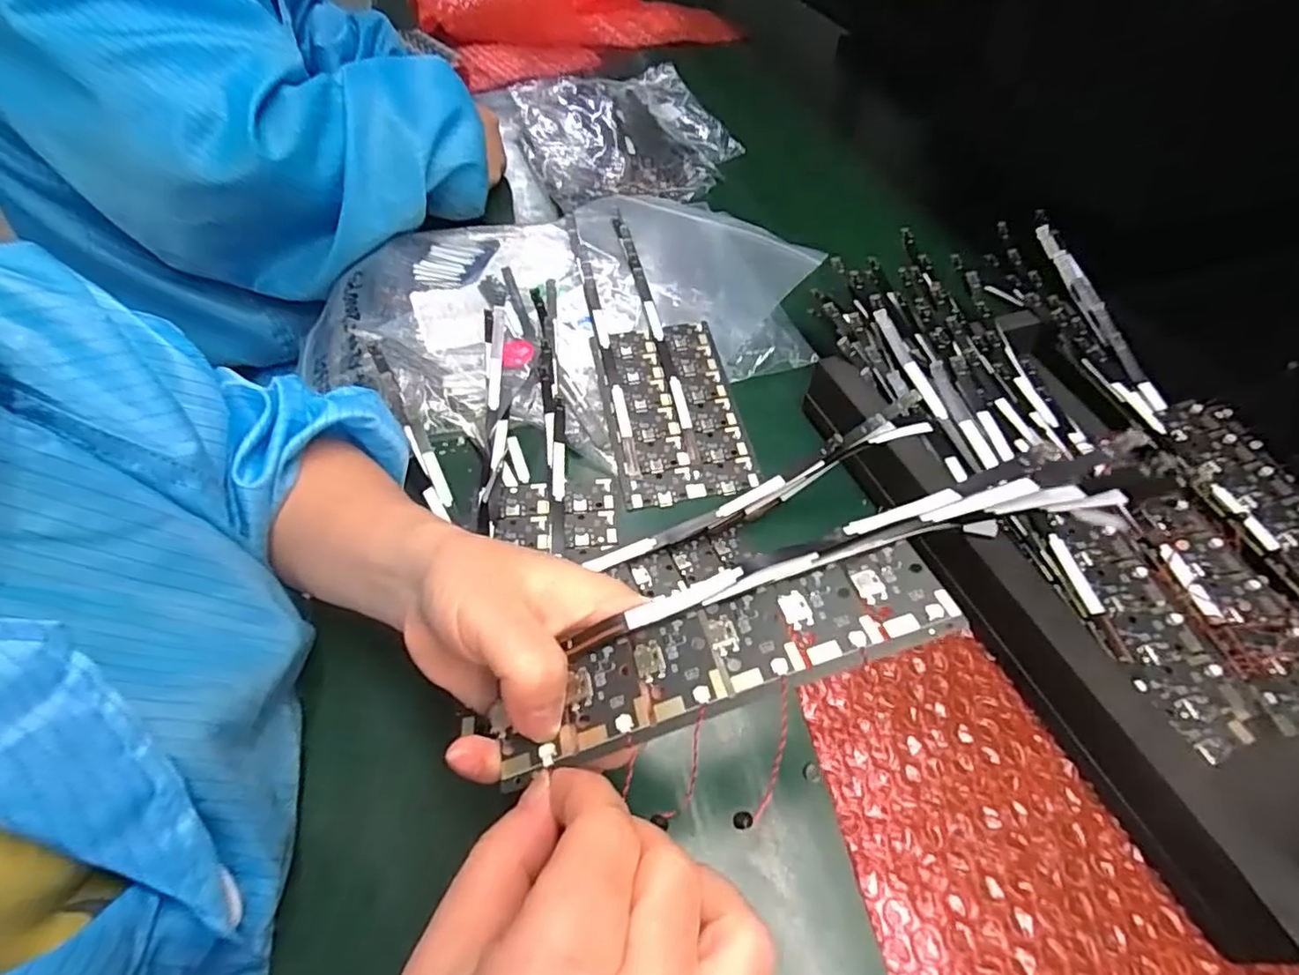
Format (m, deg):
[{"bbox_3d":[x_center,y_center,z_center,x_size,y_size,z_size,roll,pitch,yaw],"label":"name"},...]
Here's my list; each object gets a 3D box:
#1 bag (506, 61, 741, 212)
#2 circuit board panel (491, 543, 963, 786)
[{"bbox_3d":[-0.024,-0.363,0.606,0.201,0.023,0.272,-15,53,-12],"label":"bag"},{"bbox_3d":[0.020,0.047,0.171,0.128,0.006,0.032,-20,54,-1],"label":"circuit board panel"}]

